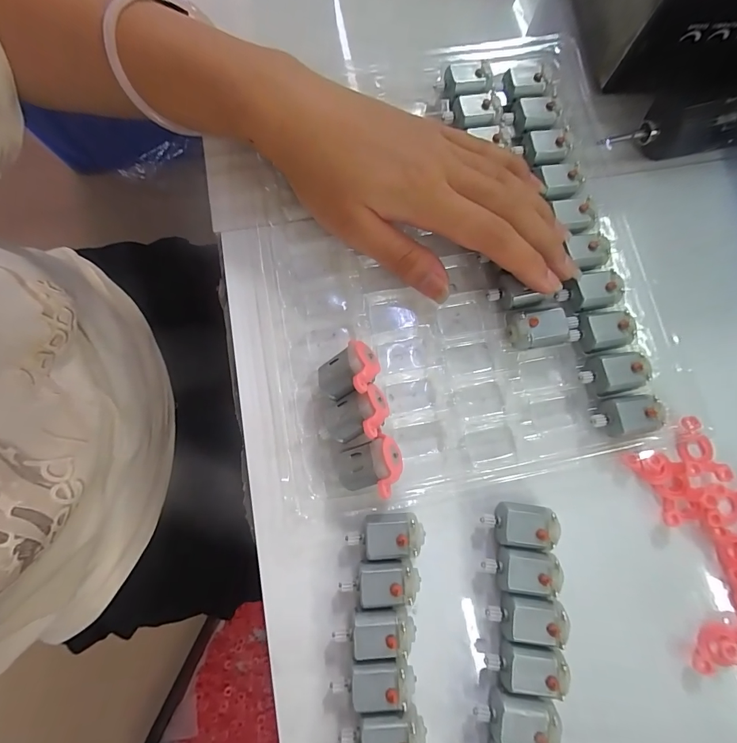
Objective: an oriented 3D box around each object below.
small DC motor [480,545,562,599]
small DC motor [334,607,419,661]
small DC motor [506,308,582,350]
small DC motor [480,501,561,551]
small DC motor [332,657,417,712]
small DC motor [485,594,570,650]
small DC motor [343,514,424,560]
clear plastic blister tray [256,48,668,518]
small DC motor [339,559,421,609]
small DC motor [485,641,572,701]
[{"bbox_3d":[0.070,0.092,0.180,0.032,0.017,0.018,4,78,-2],"label":"small DC motor"},{"bbox_3d":[0.003,0.115,0.172,0.034,0.016,0.018,-4,79,-3],"label":"small DC motor"},{"bbox_3d":[0.092,-0.022,0.202,0.036,0.012,0.019,-4,79,-3],"label":"small DC motor"},{"bbox_3d":[0.072,0.073,0.185,0.030,0.016,0.019,5,78,-1],"label":"small DC motor"},{"bbox_3d":[0.002,0.133,0.168,0.033,0.016,0.018,4,78,-2],"label":"small DC motor"},{"bbox_3d":[0.070,0.111,0.176,0.032,0.015,0.019,6,78,-1],"label":"small DC motor"},{"bbox_3d":[0.008,0.076,0.181,0.034,0.016,0.019,-2,80,-1],"label":"small DC motor"},{"bbox_3d":[0.039,-0.065,0.205,0.200,0.031,0.250,-8,80,-2],"label":"clear plastic blister tray"},{"bbox_3d":[0.006,0.095,0.177,0.034,0.015,0.018,1,80,0],"label":"small DC motor"},{"bbox_3d":[0.069,0.130,0.171,0.032,0.013,0.019,7,78,-1],"label":"small DC motor"}]

